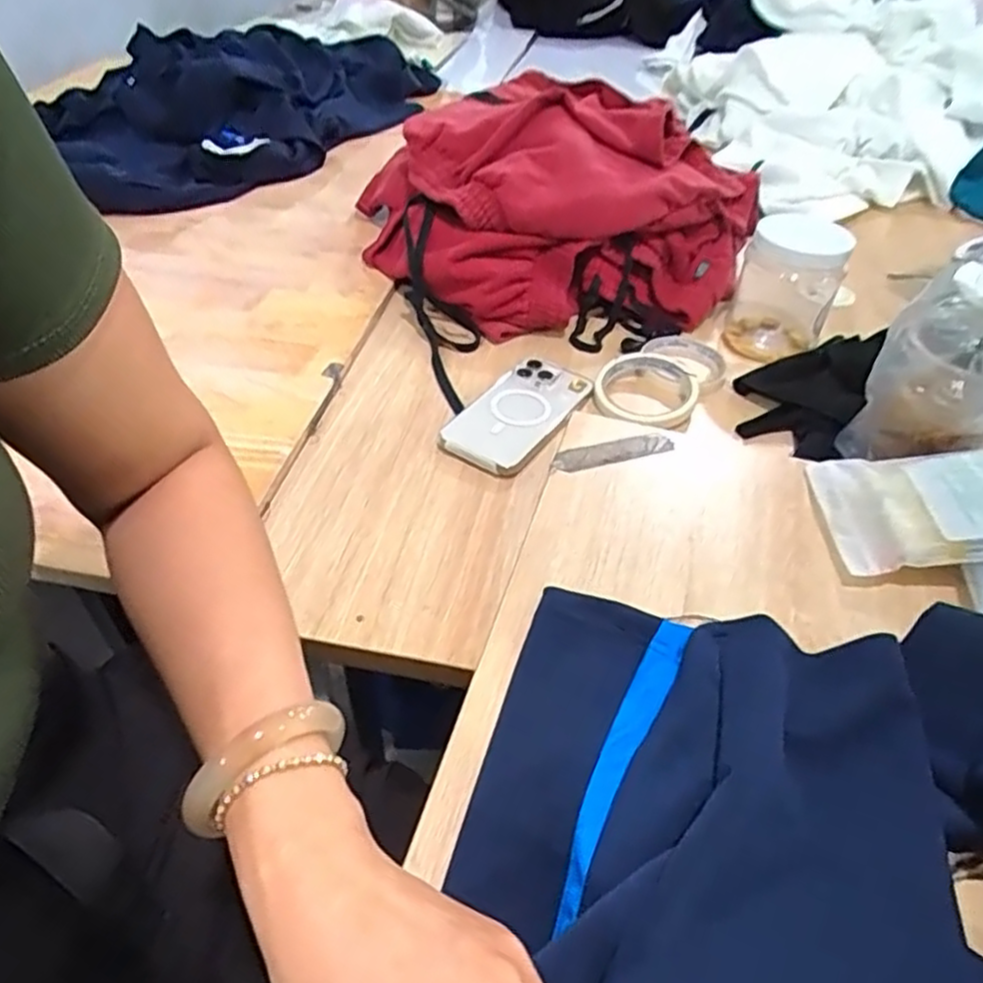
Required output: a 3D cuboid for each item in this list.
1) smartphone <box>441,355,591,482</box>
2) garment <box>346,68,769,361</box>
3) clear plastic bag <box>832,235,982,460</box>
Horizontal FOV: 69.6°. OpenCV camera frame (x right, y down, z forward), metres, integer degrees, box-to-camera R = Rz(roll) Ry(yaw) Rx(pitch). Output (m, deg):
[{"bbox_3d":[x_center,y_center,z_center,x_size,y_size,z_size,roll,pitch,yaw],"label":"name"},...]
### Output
[{"bbox_3d":[0.025,-0.074,0.640,0.084,0.014,0.156,23,47,19],"label":"smartphone"},{"bbox_3d":[0.049,-0.334,0.802,0.337,0.168,0.414,-29,52,-30],"label":"garment"},{"bbox_3d":[0.338,-0.084,0.513,0.116,0.167,0.079,36,52,29],"label":"clear plastic bag"}]

